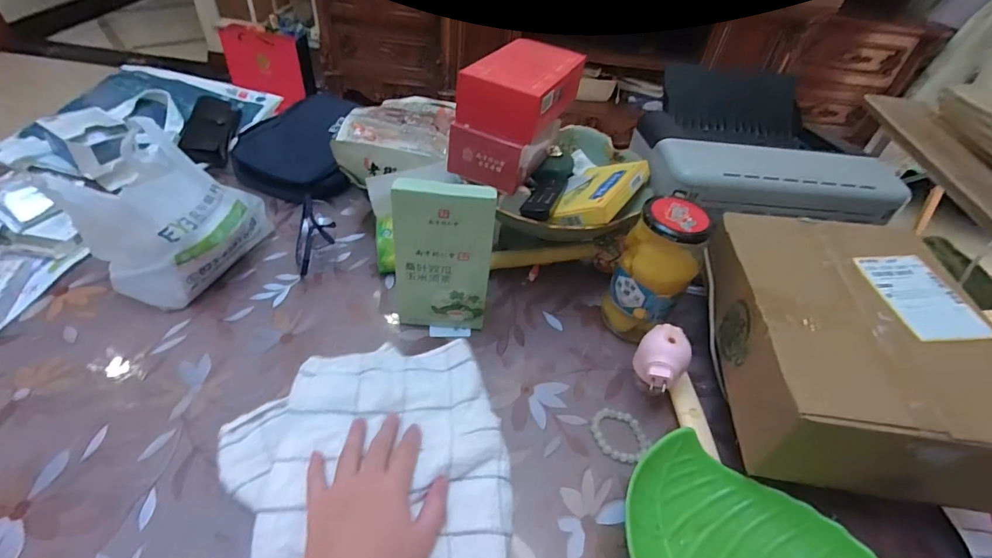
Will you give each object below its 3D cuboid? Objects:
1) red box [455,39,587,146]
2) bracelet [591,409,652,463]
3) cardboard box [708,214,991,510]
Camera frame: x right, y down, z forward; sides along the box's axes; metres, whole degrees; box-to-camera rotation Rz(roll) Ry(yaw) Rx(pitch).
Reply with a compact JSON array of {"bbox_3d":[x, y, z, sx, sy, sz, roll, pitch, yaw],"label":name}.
[{"bbox_3d":[0.037,-0.256,0.614,0.103,0.065,0.170,23,47,15],"label":"red box"},{"bbox_3d":[0.141,0.177,0.528,0.058,0.006,0.066,-7,47,-14],"label":"bracelet"},{"bbox_3d":[0.378,0.064,0.511,0.225,0.100,0.307,8,45,1],"label":"cardboard box"}]

